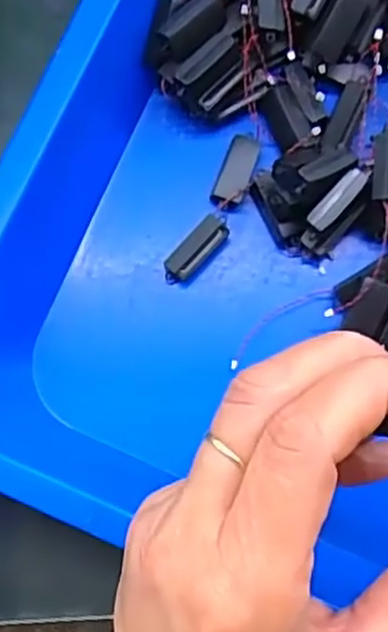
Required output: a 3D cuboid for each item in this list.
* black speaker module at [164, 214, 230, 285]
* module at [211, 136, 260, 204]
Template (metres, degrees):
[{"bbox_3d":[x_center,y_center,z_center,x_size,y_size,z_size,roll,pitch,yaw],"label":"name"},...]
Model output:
[{"bbox_3d":[0.001,-0.025,0.294,0.011,0.009,0.030,44,85,6],"label":"black speaker module"},{"bbox_3d":[0.017,-0.059,0.298,0.013,0.005,0.028,21,83,4],"label":"module"}]

